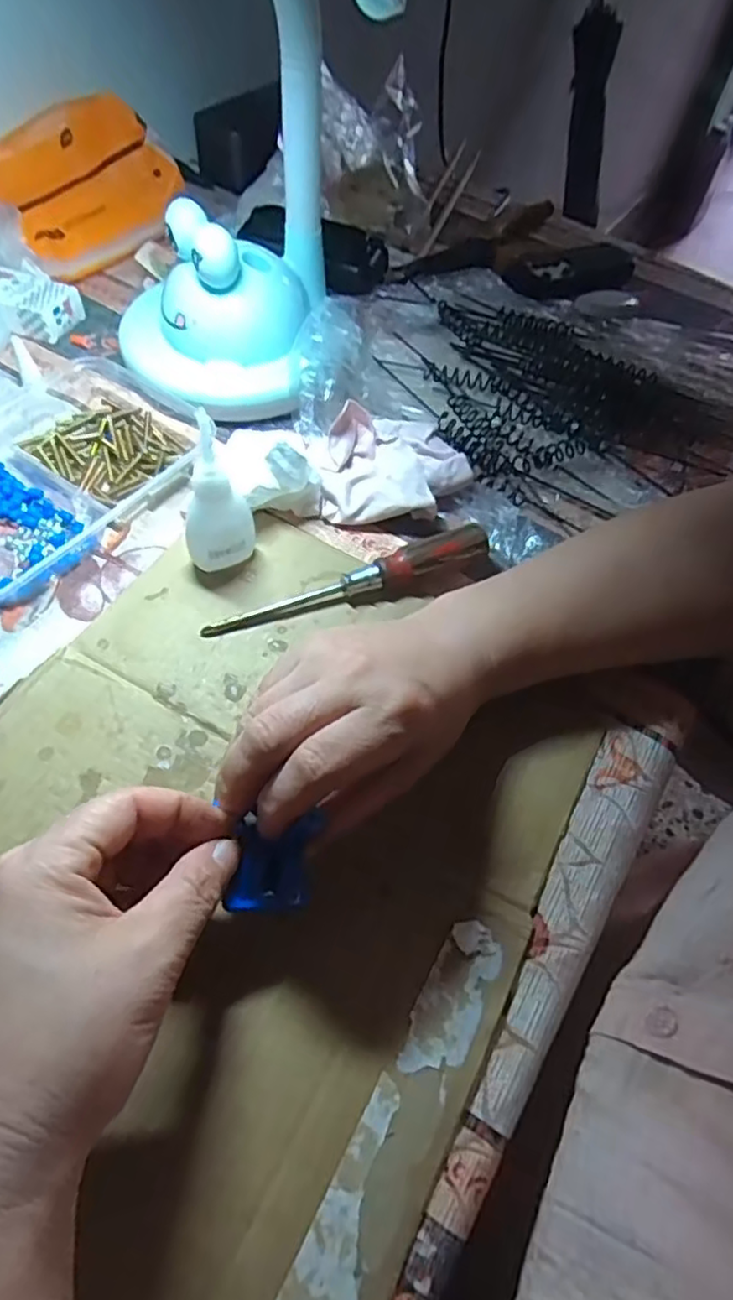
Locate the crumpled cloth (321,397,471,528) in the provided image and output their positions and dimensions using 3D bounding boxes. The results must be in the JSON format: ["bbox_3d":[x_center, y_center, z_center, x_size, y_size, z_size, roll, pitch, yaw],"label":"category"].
[{"bbox_3d":[0.016,-0.106,0.384,0.081,0.029,0.069,2,57,-4],"label":"crumpled cloth"}]

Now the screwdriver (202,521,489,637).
[{"bbox_3d":[-0.006,-0.034,0.344,0.152,0.023,0.022,-20,61,-17],"label":"screwdriver"}]

